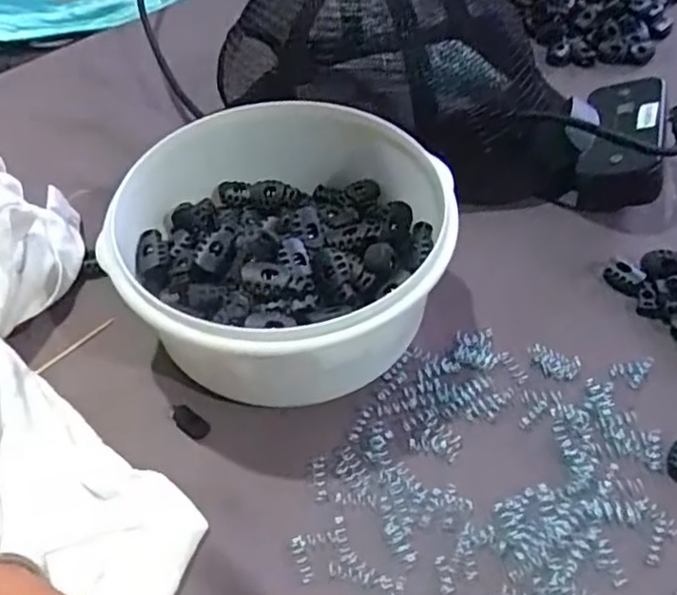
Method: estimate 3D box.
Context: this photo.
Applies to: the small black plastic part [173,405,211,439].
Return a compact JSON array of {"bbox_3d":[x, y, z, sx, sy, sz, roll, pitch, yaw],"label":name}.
[{"bbox_3d":[-0.073,0.061,0.323,0.021,0.008,0.010,30,58,25],"label":"small black plastic part"}]

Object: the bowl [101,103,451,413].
[{"bbox_3d":[-0.026,-0.019,0.340,0.157,0.078,0.151,-2,50,3],"label":"bowl"}]

